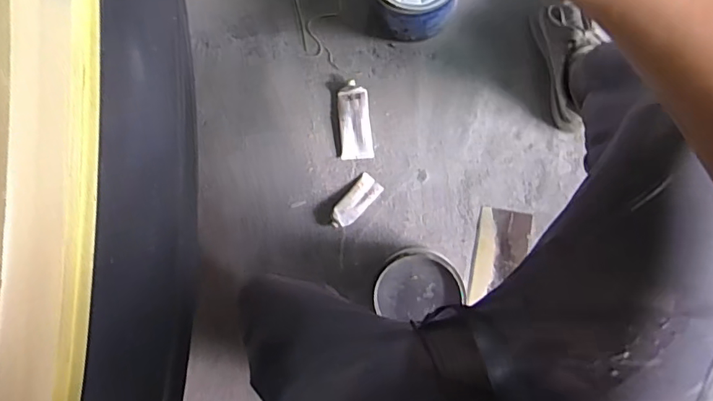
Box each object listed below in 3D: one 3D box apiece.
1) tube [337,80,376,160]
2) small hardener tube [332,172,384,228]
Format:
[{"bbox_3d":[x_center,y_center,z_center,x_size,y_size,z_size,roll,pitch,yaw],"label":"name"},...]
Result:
[{"bbox_3d":[-0.004,-0.144,0.901,0.058,0.021,0.136,-6,91,9],"label":"tube"},{"bbox_3d":[-0.002,0.004,0.906,0.046,0.018,0.110,42,82,5],"label":"small hardener tube"}]

